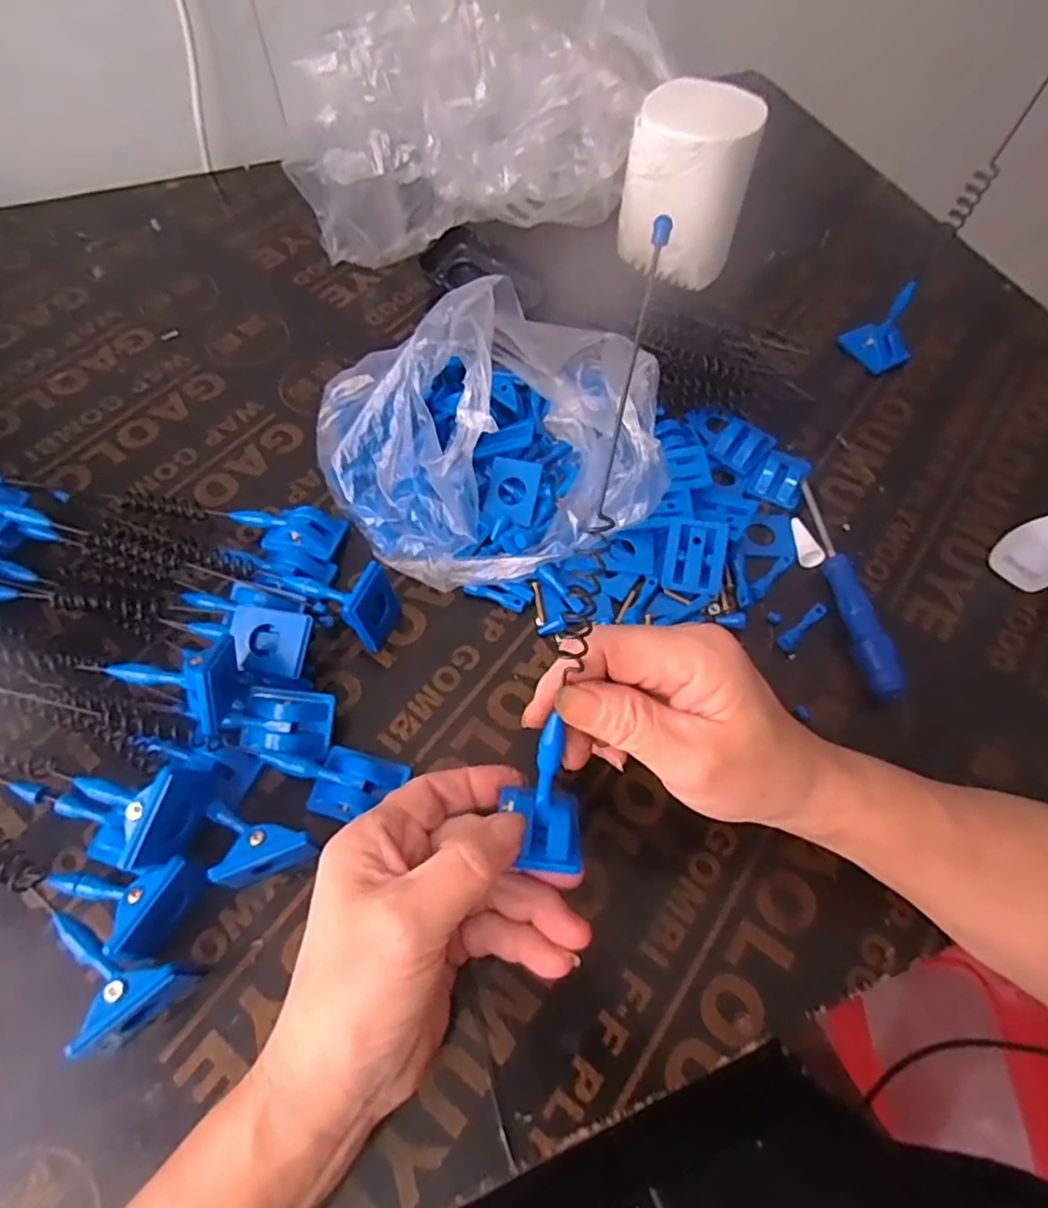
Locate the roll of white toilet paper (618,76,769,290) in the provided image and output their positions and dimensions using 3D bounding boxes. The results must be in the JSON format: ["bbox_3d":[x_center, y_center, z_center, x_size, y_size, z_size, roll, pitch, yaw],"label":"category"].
[{"bbox_3d":[0.128,-0.329,0.523,0.092,0.111,0.090,0,60,-1],"label":"roll of white toilet paper"}]

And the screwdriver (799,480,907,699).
[{"bbox_3d":[0.187,-0.013,0.387,0.014,0.020,0.144,-6,60,-4],"label":"screwdriver"}]

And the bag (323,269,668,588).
[{"bbox_3d":[-0.021,-0.105,0.384,0.188,0.118,0.167,-14,61,-9],"label":"bag"}]

